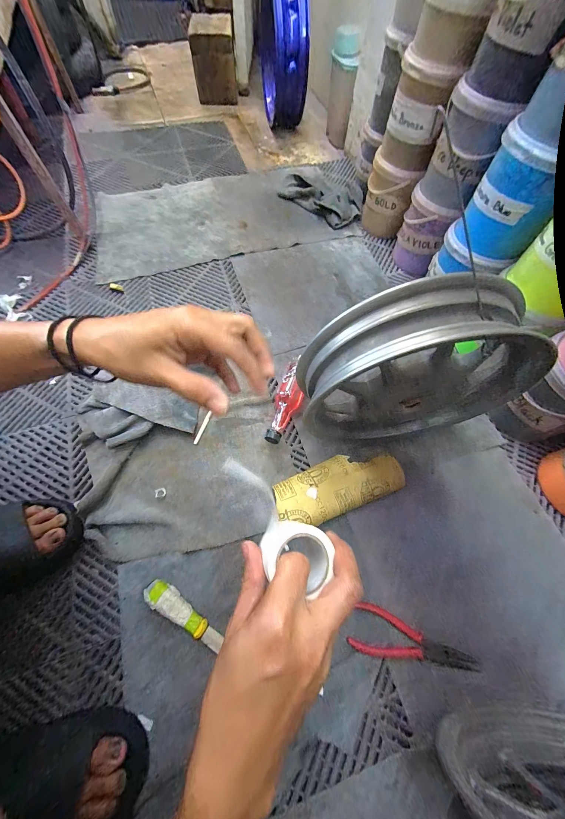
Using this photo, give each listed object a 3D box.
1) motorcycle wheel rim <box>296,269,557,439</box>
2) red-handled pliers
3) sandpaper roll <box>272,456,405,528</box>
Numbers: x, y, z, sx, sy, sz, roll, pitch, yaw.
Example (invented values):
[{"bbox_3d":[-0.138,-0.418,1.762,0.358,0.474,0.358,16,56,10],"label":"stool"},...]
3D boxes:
[{"bbox_3d":[0.187,-0.036,0.435,0.314,0.326,0.081,-7,65,-6],"label":"motorcycle wheel rim"},{"bbox_3d":[0.198,0.359,0.423,0.189,0.011,0.062,19,66,6],"label":"red-handled pliers"},{"bbox_3d":[0.100,0.137,0.504,0.230,0.046,0.099,-19,68,-11],"label":"sandpaper roll"}]

